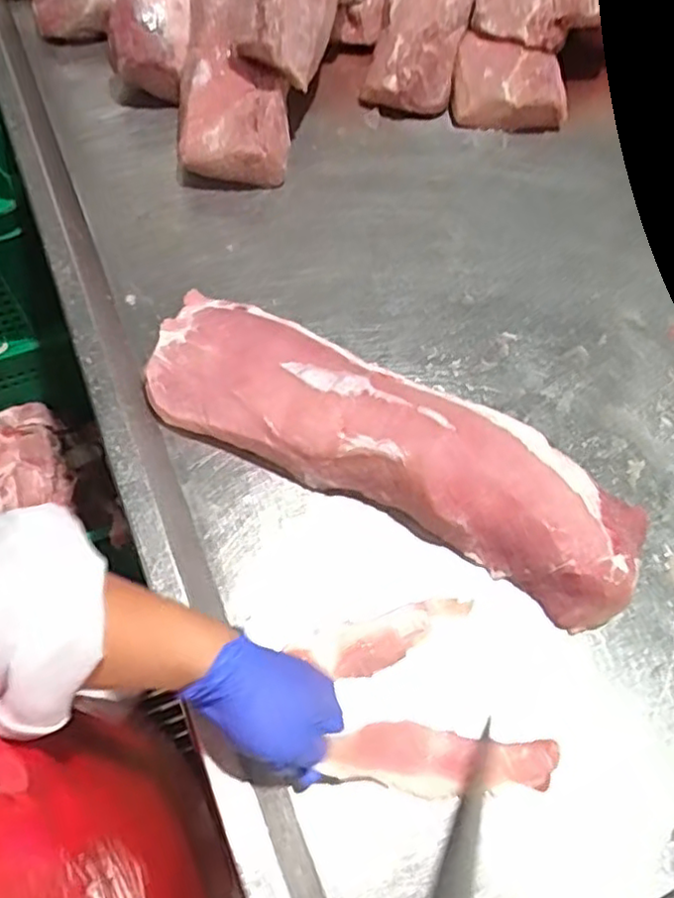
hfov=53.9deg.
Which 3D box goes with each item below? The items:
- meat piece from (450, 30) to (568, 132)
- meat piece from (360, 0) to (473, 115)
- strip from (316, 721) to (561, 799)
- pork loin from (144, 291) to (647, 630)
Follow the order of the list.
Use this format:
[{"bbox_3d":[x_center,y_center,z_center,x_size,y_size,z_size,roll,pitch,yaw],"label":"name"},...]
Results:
[{"bbox_3d":[0.221,-0.462,0.851,0.146,0.064,0.103,8,61,0],"label":"meat piece"},{"bbox_3d":[0.122,-0.603,0.861,0.111,0.039,0.344,12,81,3],"label":"meat piece"},{"bbox_3d":[0.079,0.231,0.491,0.170,0.023,0.044,8,61,-10],"label":"strip"},{"bbox_3d":[0.042,-0.005,0.587,0.450,0.074,0.120,26,63,10],"label":"pork loin"}]

